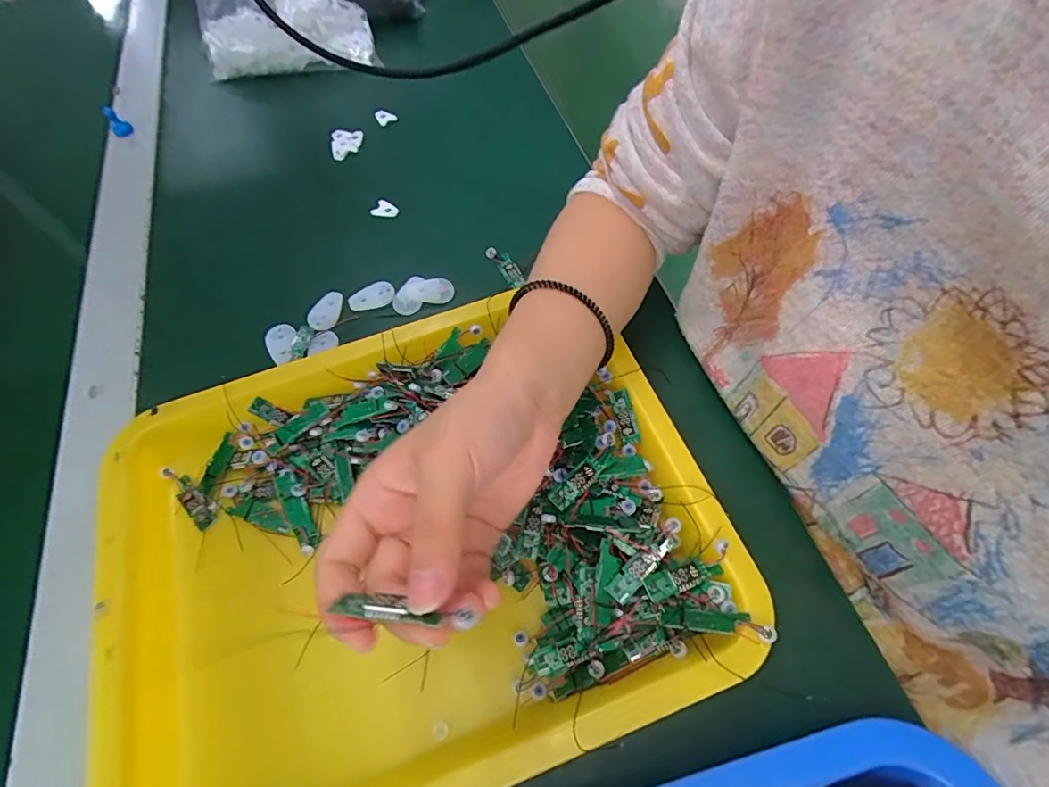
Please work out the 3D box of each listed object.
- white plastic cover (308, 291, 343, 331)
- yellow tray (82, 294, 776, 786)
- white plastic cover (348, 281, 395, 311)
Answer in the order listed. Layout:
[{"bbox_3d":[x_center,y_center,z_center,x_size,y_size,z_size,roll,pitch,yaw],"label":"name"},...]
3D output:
[{"bbox_3d":[-0.153,-0.065,0.389,0.020,0.007,0.035,20,64,15],"label":"white plastic cover"},{"bbox_3d":[-0.069,0.081,0.293,0.329,0.046,0.260,-20,61,-8],"label":"yellow tray"},{"bbox_3d":[-0.120,-0.076,0.393,0.036,0.009,0.016,-24,61,-10],"label":"white plastic cover"}]

